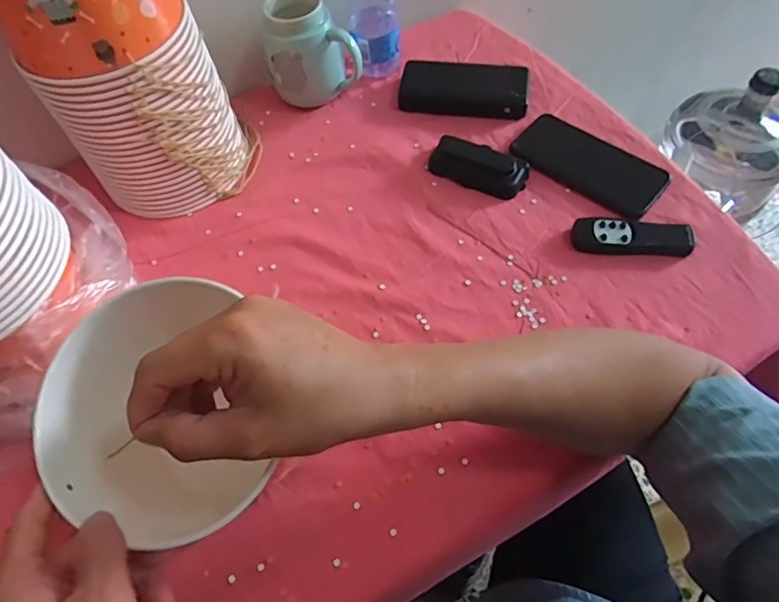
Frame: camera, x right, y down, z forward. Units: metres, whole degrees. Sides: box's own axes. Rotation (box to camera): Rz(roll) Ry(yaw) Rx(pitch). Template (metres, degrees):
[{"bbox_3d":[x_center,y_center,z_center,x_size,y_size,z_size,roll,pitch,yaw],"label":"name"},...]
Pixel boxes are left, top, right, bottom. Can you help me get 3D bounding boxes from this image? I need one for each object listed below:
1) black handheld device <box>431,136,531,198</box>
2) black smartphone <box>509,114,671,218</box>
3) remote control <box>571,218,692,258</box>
[{"bbox_3d":[0.098,-0.150,0.590,0.106,0.021,0.049,24,64,16],"label":"black handheld device"},{"bbox_3d":[0.220,-0.157,0.590,0.161,0.009,0.077,35,68,21],"label":"black smartphone"},{"bbox_3d":[0.246,-0.065,0.532,0.118,0.016,0.038,4,60,6],"label":"remote control"}]

